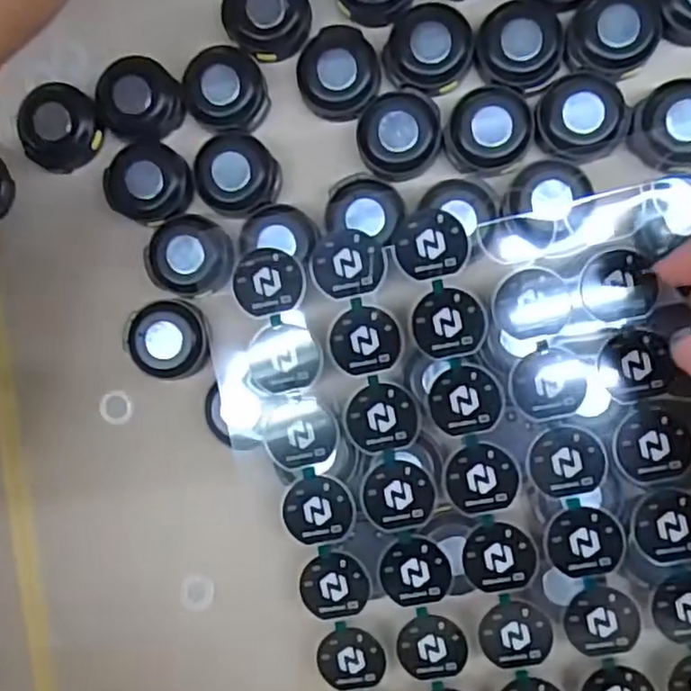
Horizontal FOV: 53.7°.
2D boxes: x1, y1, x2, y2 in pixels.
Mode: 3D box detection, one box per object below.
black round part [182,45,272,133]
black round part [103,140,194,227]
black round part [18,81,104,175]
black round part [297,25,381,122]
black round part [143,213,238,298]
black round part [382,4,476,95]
[{"bbox_3d":[-0.043,-0.093,0.247,0.029,0.009,0.030,5,91,6],"label":"black round part"},{"bbox_3d":[-0.072,-0.060,0.248,0.029,0.009,0.029,0,91,6],"label":"black round part"},{"bbox_3d":[-0.106,-0.080,0.250,0.029,0.008,0.030,0,91,6],"label":"black round part"},{"bbox_3d":[-0.003,-0.097,0.242,0.029,0.009,0.030,0,91,6],"label":"black round part"},{"bbox_3d":[-0.056,-0.032,0.247,0.032,0.008,0.029,19,93,5],"label":"black round part"},{"bbox_3d":[0.029,-0.104,0.238,0.029,0.010,0.028,0,91,6],"label":"black round part"}]

